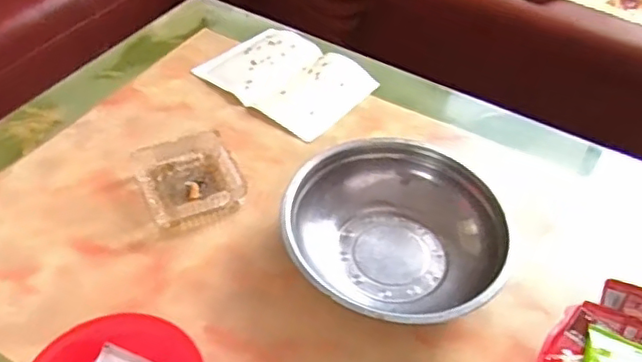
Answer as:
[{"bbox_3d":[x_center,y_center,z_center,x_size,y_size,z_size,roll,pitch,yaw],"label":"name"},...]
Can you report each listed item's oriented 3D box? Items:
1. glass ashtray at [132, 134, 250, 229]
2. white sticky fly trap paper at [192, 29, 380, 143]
[{"bbox_3d":[-0.170,-0.002,0.788,0.124,0.032,0.129,-13,49,-15],"label":"glass ashtray"},{"bbox_3d":[-0.048,-0.167,0.971,0.237,0.015,0.190,31,52,23],"label":"white sticky fly trap paper"}]

